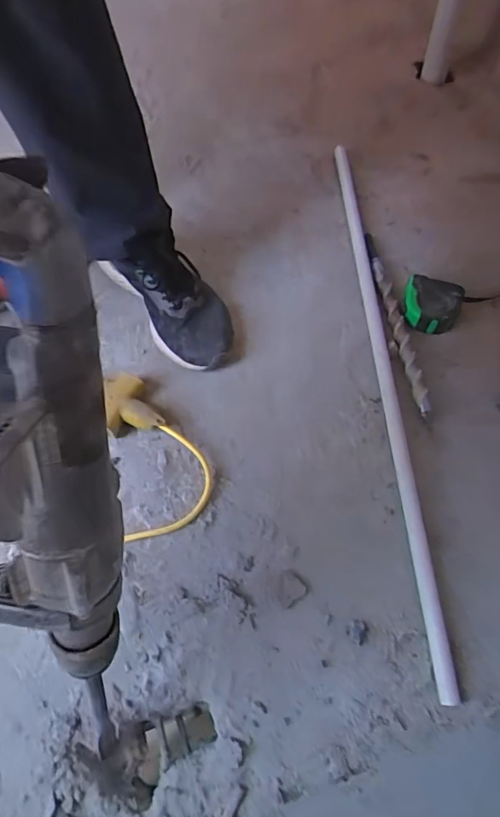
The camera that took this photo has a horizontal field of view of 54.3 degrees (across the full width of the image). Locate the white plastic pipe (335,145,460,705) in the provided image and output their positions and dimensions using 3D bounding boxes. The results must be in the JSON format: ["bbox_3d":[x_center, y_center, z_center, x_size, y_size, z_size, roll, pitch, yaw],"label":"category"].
[{"bbox_3d":[0.190,-0.076,0.706,0.028,0.031,0.852,-3,64,0],"label":"white plastic pipe"}]

